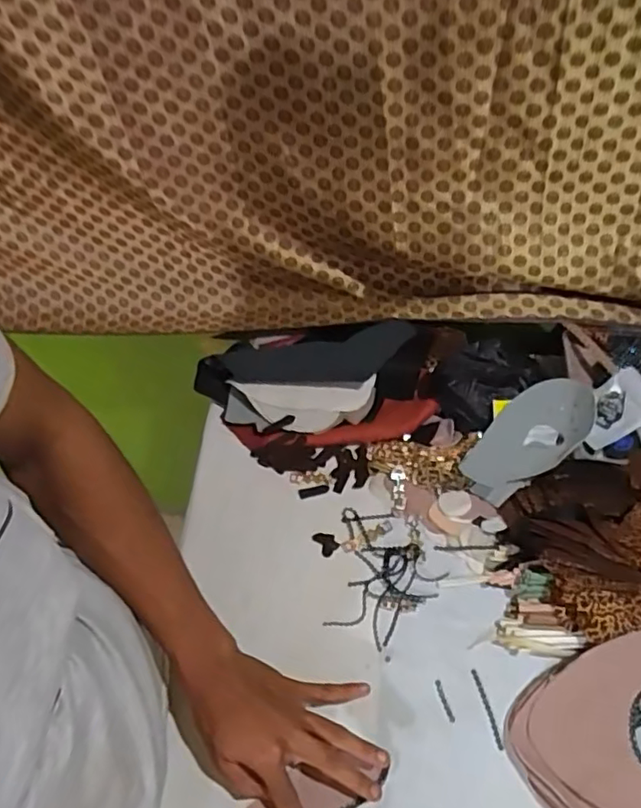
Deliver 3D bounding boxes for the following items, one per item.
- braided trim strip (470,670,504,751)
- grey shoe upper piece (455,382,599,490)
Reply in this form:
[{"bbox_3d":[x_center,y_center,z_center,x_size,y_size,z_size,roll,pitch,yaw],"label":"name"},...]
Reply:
[{"bbox_3d":[0.159,0.290,0.576,0.007,0.004,0.071,-11,54,-7],"label":"braided trim strip"},{"bbox_3d":[0.238,0.036,0.686,0.159,0.017,0.081,-44,72,1],"label":"grey shoe upper piece"}]

